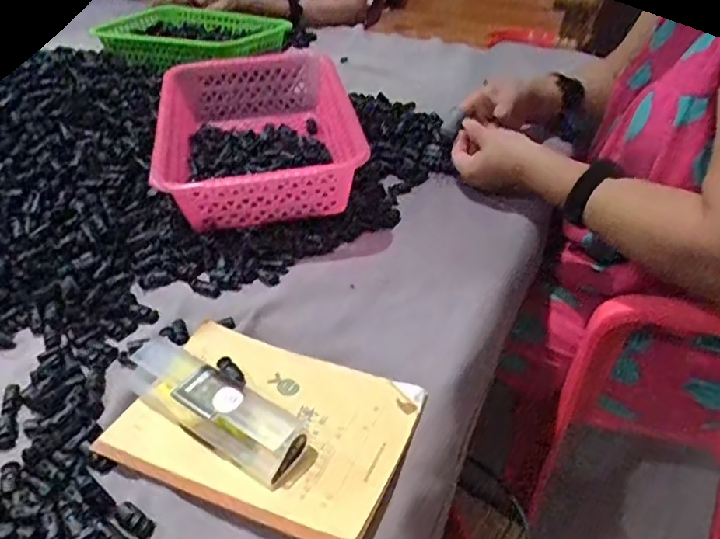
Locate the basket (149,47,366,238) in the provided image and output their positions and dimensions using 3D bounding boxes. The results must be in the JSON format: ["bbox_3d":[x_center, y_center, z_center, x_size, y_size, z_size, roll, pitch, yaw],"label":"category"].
[{"bbox_3d":[-0.120,-0.155,0.708,0.208,0.084,0.287,-7,37,-9],"label":"basket"}]

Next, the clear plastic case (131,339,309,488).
[{"bbox_3d":[-0.110,0.099,0.453,0.156,0.035,0.045,21,42,27],"label":"clear plastic case"}]

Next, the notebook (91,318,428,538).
[{"bbox_3d":[-0.071,0.113,0.458,0.206,0.018,0.141,15,39,20],"label":"notebook"}]

